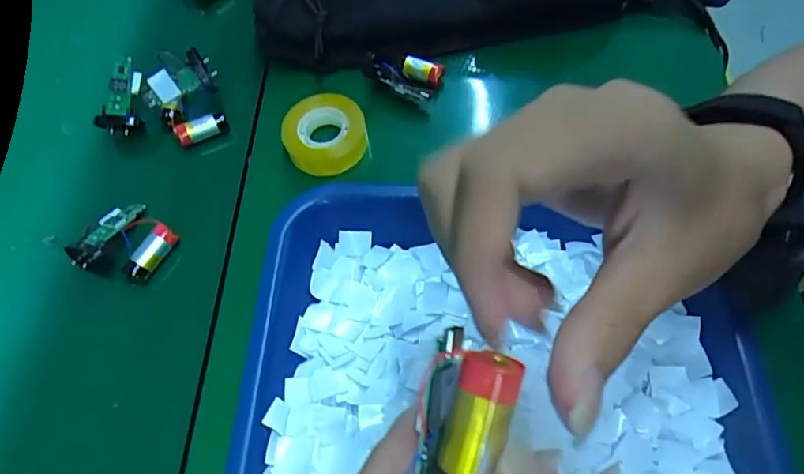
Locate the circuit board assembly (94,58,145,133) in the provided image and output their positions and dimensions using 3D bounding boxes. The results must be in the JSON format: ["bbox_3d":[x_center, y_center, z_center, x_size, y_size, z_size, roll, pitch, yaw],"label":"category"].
[{"bbox_3d":[-0.204,-0.102,0.356,0.026,0.017,0.053,16,95,9],"label":"circuit board assembly"}]

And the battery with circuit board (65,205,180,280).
[{"bbox_3d":[-0.181,0.003,0.317,0.059,0.025,0.052,26,66,13],"label":"battery with circuit board"}]

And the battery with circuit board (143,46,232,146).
[{"bbox_3d":[-0.155,-0.098,0.354,0.050,0.053,0.051,-30,66,-14],"label":"battery with circuit board"}]

